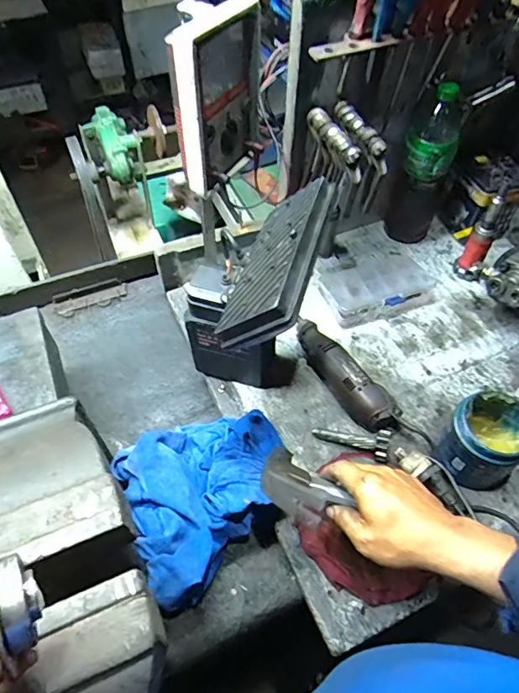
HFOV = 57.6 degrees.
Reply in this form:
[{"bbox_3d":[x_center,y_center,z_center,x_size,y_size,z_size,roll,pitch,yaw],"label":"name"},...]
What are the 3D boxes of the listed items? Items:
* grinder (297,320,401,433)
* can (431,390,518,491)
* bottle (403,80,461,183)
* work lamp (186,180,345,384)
[{"bbox_3d":[0.119,0.038,0.686,0.048,0.048,0.201,-29,59,-21],"label":"grinder"},{"bbox_3d":[0.283,0.119,0.592,0.100,0.097,0.088,-22,57,-17],"label":"can"},{"bbox_3d":[0.277,-0.334,0.735,0.075,0.143,0.090,22,56,14],"label":"bottle"},{"bbox_3d":[-0.013,-0.044,0.600,0.151,0.276,0.202,15,54,10],"label":"work lamp"}]

